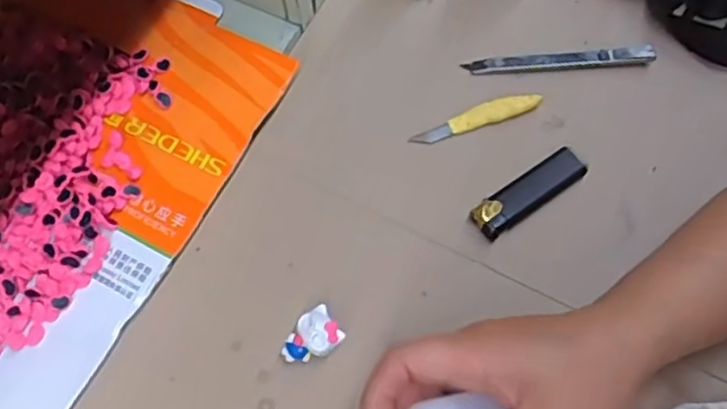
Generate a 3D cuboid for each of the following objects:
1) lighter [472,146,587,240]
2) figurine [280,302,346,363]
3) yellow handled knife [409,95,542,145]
[{"bbox_3d":[0.104,-0.009,0.441,0.079,0.012,0.025,-33,69,-12],"label":"lighter"},{"bbox_3d":[-0.030,0.078,0.403,0.034,0.021,0.025,-34,69,-13],"label":"figurine"},{"bbox_3d":[0.077,-0.058,0.468,0.090,0.010,0.013,-19,66,-7],"label":"yellow handled knife"}]

